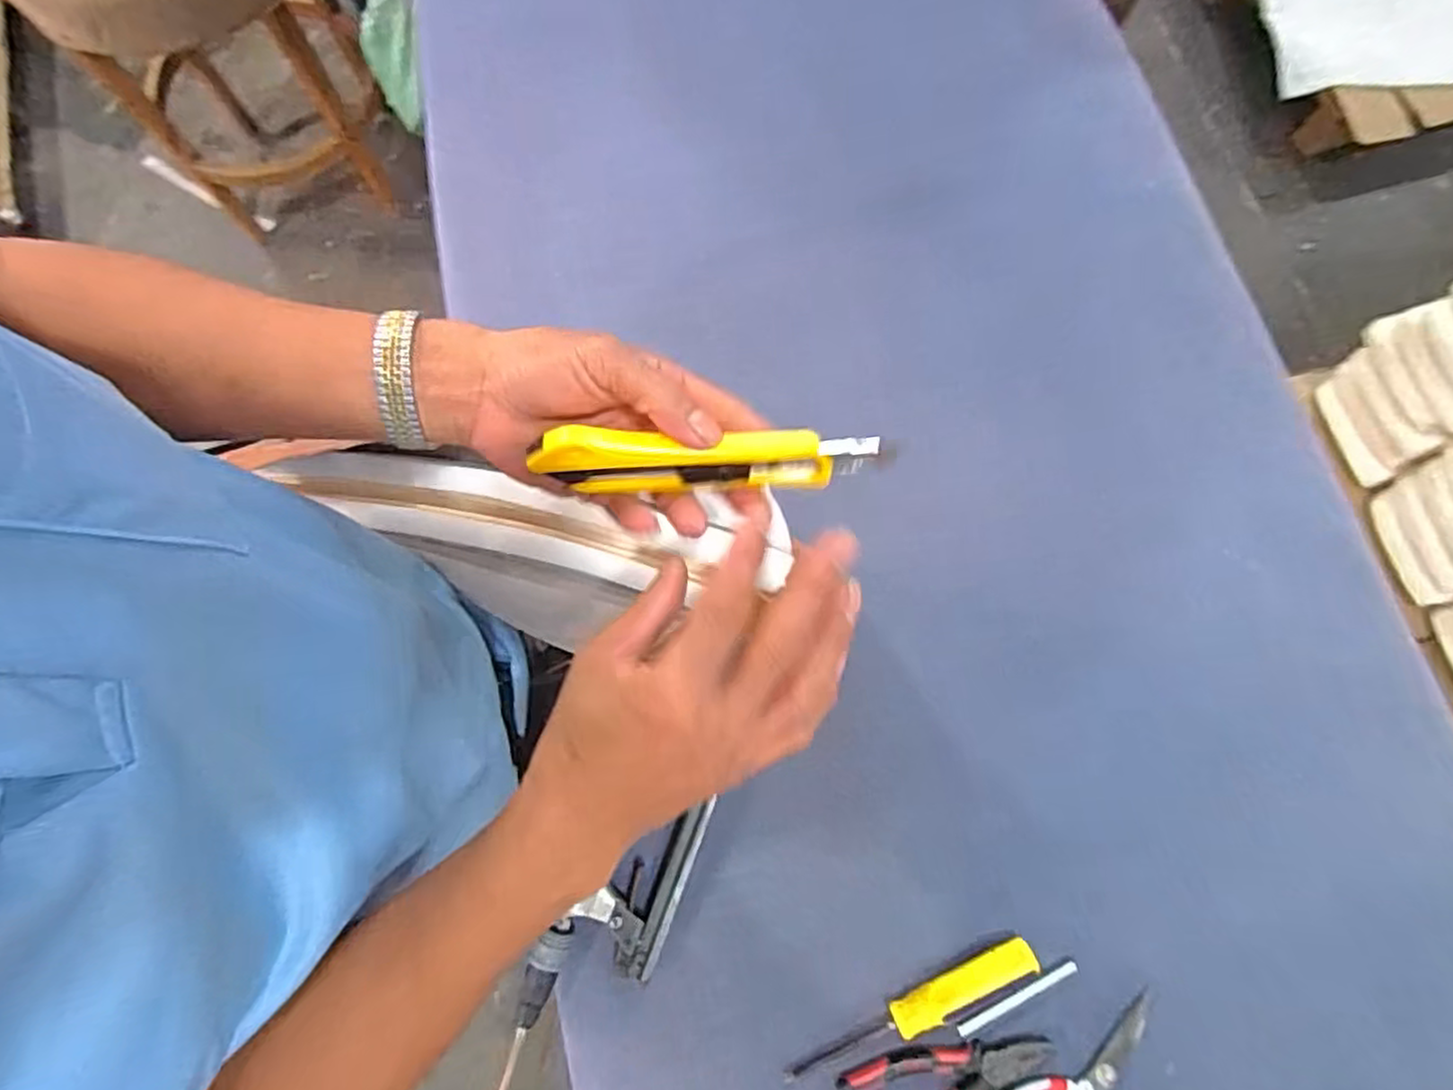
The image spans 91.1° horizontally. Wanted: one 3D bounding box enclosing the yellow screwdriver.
[{"bbox_3d":[0.138,0.348,0.525,0.198,0.020,0.029,-25,77,-6],"label":"yellow screwdriver"}]

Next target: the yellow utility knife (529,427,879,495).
[{"bbox_3d":[-0.008,-0.038,0.333,0.150,0.028,0.019,-1,76,-4],"label":"yellow utility knife"}]

